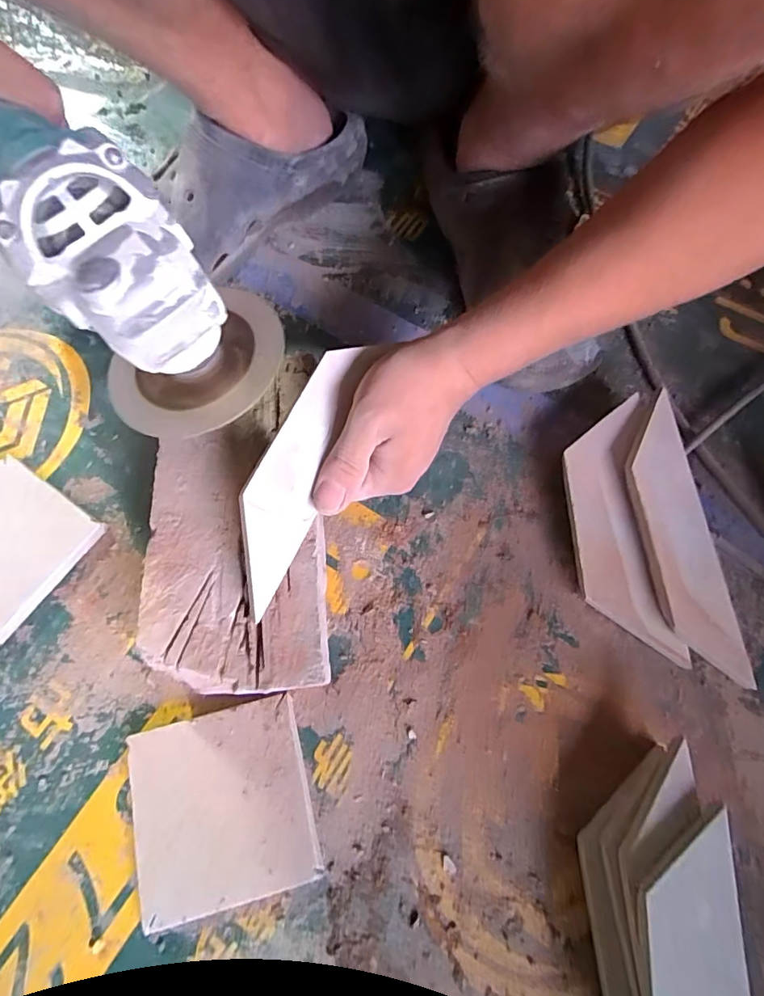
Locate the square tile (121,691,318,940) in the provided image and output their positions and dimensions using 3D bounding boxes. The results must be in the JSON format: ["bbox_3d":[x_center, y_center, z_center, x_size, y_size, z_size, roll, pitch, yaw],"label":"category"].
[{"bbox_3d":[-0.094,0.178,0.281,0.099,0.011,0.097,-14,71,-4],"label":"square tile"}]

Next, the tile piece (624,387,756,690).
[{"bbox_3d":[0.194,0.023,0.313,0.048,0.010,0.183,-5,78,-12],"label":"tile piece"}]

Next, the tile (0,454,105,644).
[{"bbox_3d":[-0.265,0.032,0.335,0.100,0.013,0.094,33,74,12],"label":"tile"}]

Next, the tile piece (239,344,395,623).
[{"bbox_3d":[-0.047,-0.019,0.278,0.043,0.007,0.165,32,76,-28],"label":"tile piece"}]

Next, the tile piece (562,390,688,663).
[{"bbox_3d":[0.157,0.018,0.320,0.058,0.010,0.169,-2,77,-4],"label":"tile piece"}]

